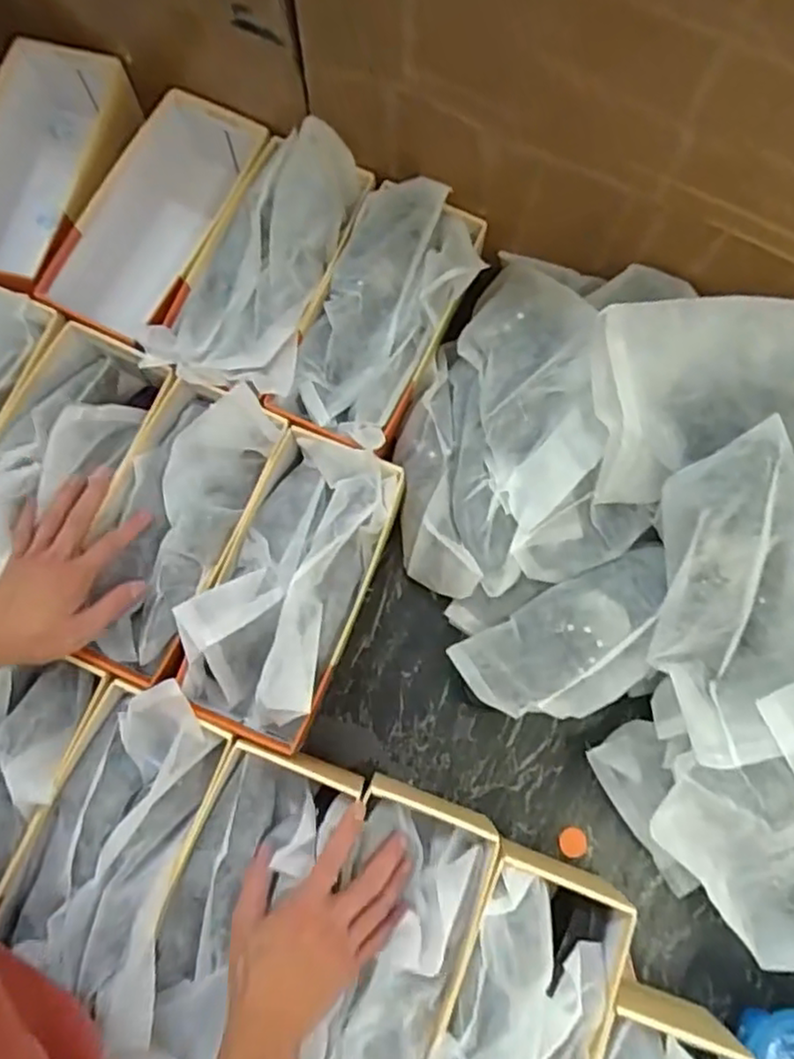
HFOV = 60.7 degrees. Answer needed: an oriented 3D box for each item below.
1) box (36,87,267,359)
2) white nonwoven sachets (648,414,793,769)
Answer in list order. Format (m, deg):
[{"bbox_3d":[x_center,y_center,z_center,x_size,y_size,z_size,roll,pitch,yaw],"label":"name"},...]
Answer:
[{"bbox_3d":[-0.256,-0.321,0.755,0.154,0.123,0.288,25,80,6],"label":"box"},{"bbox_3d":[0.284,0.052,0.577,0.116,0.078,0.275,-3,100,0],"label":"white nonwoven sachets"}]

